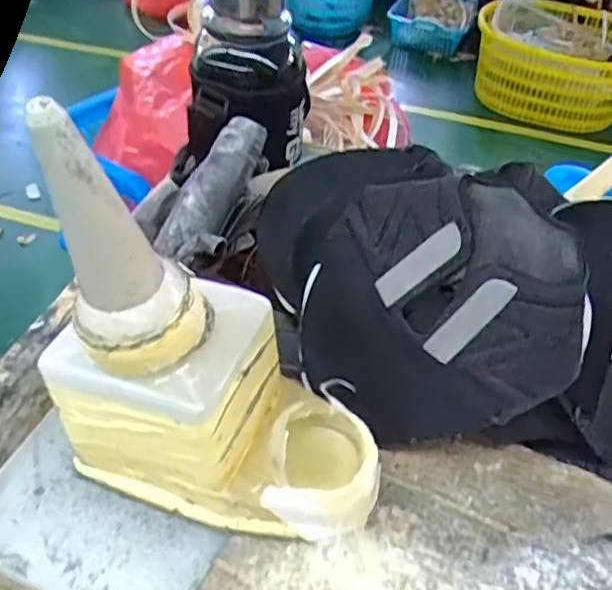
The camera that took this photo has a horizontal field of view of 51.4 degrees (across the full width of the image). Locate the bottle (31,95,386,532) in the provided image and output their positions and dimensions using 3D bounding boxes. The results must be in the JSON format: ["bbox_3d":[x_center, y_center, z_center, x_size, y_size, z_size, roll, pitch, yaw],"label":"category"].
[{"bbox_3d":[-0.044,0.031,0.371,0.198,0.239,0.104,17,47,13],"label":"bottle"}]

